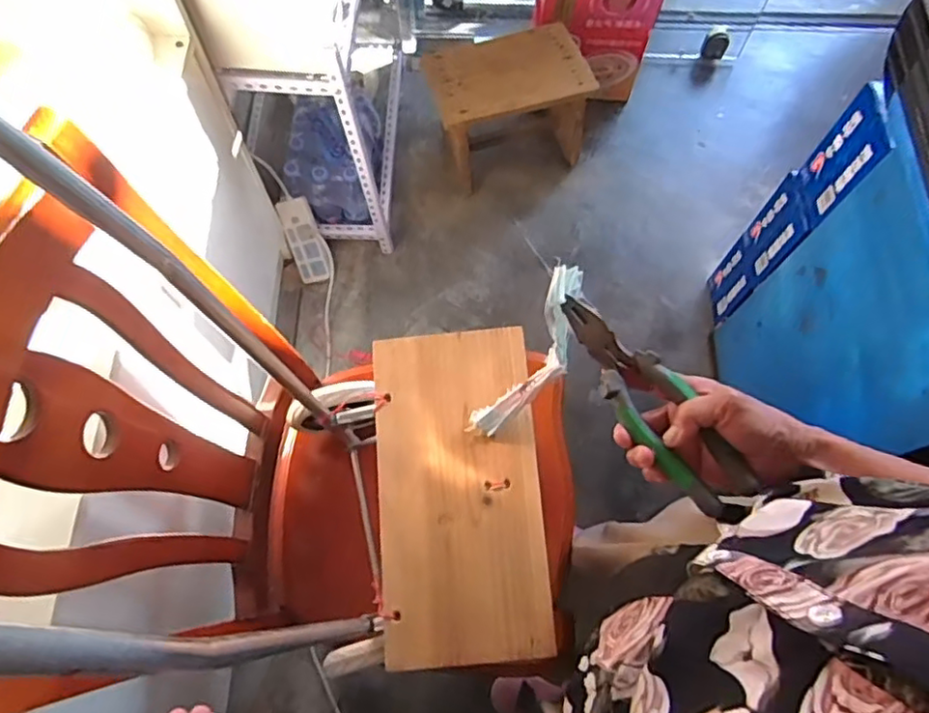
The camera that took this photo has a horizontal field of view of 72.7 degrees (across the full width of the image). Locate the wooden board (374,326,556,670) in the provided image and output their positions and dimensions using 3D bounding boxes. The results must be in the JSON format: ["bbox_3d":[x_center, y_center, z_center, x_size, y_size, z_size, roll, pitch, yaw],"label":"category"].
[{"bbox_3d":[-0.005,0.138,0.682,0.168,0.019,0.347,-5,68,-2],"label":"wooden board"}]

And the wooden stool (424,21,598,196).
[{"bbox_3d":[0.101,-0.563,1.488,0.345,0.323,0.182,-19,70,-8],"label":"wooden stool"}]

